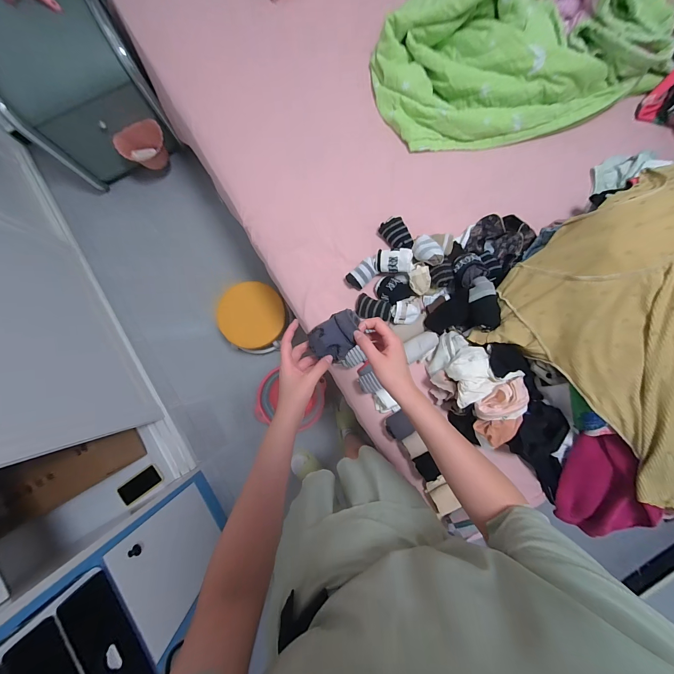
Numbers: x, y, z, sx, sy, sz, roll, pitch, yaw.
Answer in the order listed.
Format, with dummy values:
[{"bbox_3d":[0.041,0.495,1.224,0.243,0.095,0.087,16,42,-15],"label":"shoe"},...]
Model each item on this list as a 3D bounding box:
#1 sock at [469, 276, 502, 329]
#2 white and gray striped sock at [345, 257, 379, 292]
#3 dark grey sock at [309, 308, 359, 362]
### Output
[{"bbox_3d":[0.344,-0.077,0.704,0.068,0.035,0.122,0,84,-1],"label":"sock"},{"bbox_3d":[0.069,-0.163,0.784,0.084,0.041,0.048,-40,86,-4],"label":"white and gray striped sock"},{"bbox_3d":[0.000,0.000,0.444,0.081,0.029,0.058,-38,86,-4],"label":"dark grey sock"}]

